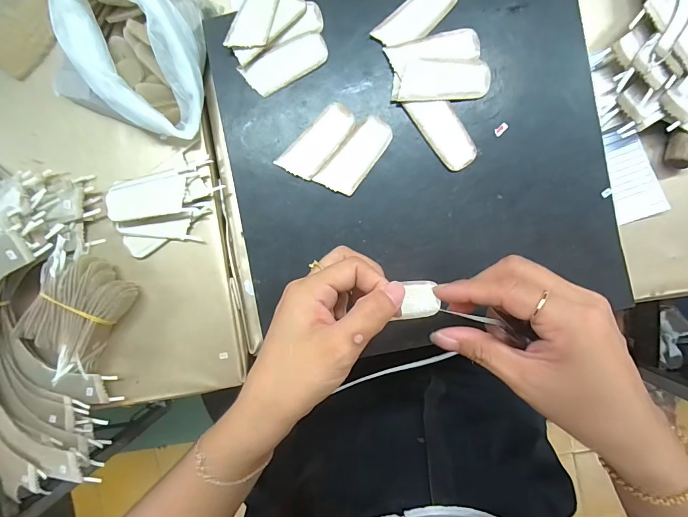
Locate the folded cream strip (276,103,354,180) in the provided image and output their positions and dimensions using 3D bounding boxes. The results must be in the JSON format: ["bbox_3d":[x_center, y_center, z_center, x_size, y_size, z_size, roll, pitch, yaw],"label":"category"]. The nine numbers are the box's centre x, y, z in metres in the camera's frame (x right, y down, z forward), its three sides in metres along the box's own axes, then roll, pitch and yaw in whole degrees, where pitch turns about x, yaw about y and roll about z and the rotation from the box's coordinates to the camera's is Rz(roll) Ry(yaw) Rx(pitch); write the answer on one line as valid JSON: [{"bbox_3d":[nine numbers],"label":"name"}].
[{"bbox_3d":[-0.021,-0.096,0.306,0.032,0.004,0.070,45,93,0],"label":"folded cream strip"}]

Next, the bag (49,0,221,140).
[{"bbox_3d":[-0.174,-0.176,0.302,0.132,0.059,0.119,20,93,2],"label":"bag"}]

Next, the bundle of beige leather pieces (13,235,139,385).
[{"bbox_3d":[-0.229,0.046,0.319,0.064,0.034,0.096,31,93,1],"label":"bundle of beige leather pieces"}]

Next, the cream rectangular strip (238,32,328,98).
[{"bbox_3d":[-0.048,-0.161,0.305,0.070,0.004,0.031,-29,91,3],"label":"cream rectangular strip"}]

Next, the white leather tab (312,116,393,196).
[{"bbox_3d":[0.010,-0.084,0.304,0.032,0.004,0.070,40,93,0],"label":"white leather tab"}]

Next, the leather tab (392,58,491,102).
[{"bbox_3d":[0.077,-0.142,0.295,0.076,0.006,0.031,-2,92,3],"label":"leather tab"}]

